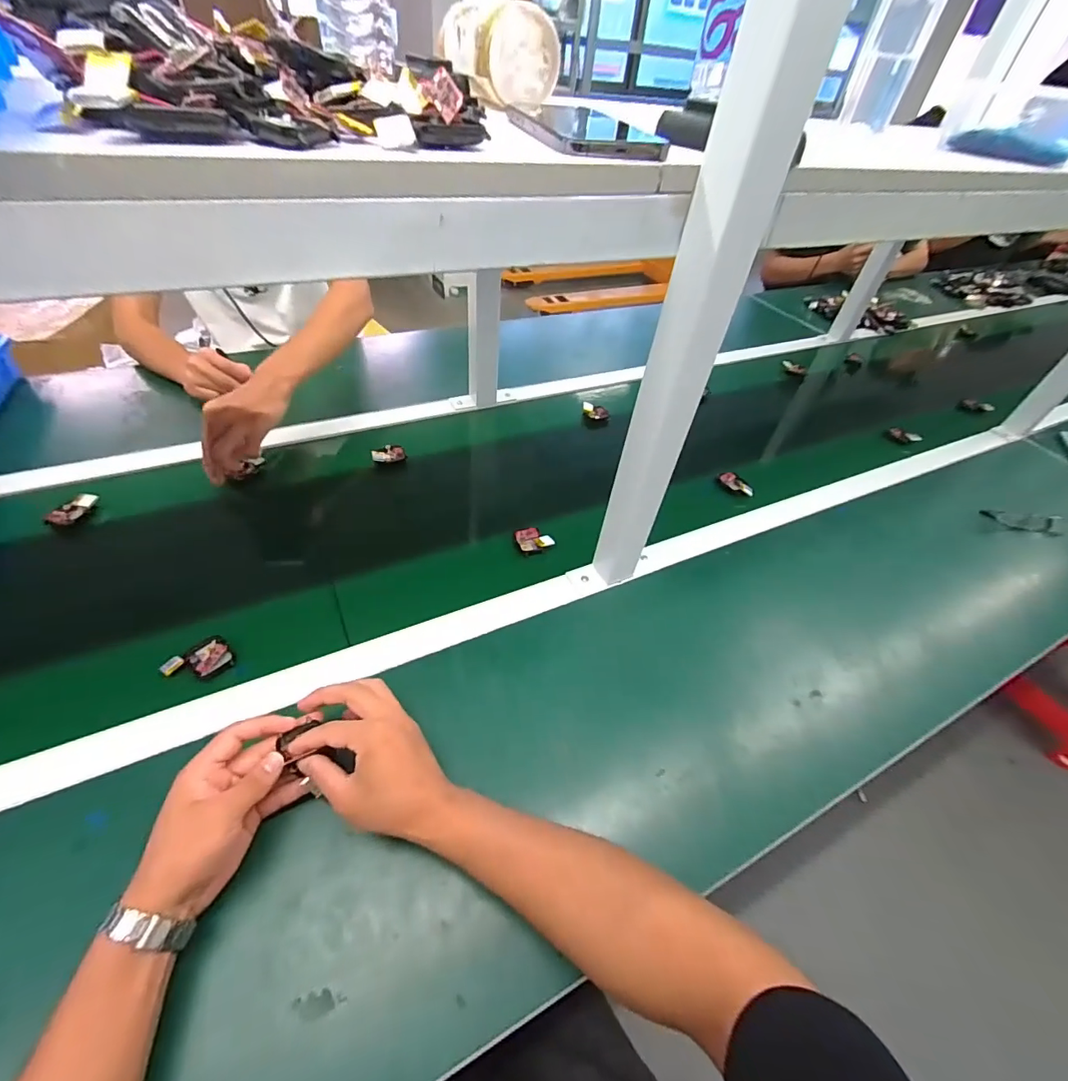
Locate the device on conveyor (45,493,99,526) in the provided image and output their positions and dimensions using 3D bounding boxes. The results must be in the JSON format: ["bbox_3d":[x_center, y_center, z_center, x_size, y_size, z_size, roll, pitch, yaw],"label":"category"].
[{"bbox_3d":[-0.584,-0.040,0.599,0.023,0.015,0.054,12,48,4],"label":"device on conveyor"}]

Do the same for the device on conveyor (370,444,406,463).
[{"bbox_3d":[-0.226,-0.136,0.737,0.050,0.020,0.024,-6,49,-12],"label":"device on conveyor"}]

